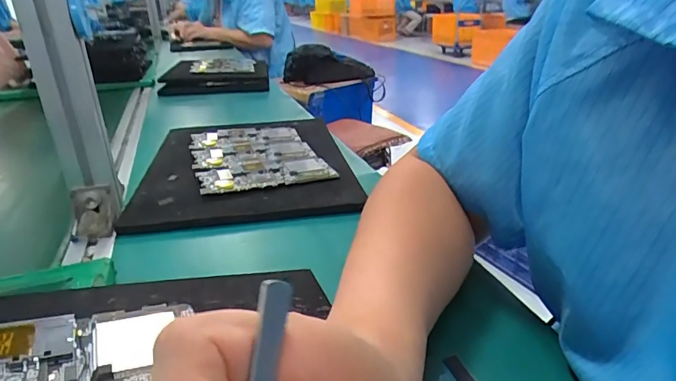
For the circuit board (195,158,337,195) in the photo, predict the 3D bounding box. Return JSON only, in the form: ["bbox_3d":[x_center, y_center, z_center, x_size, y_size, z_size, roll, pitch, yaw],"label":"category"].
[{"bbox_3d":[-0.085,-0.021,0.541,0.154,0.011,0.075,-10,26,-18],"label":"circuit board"}]

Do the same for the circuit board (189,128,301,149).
[{"bbox_3d":[-0.136,-0.078,0.671,0.152,0.016,0.062,-8,25,-13],"label":"circuit board"}]

